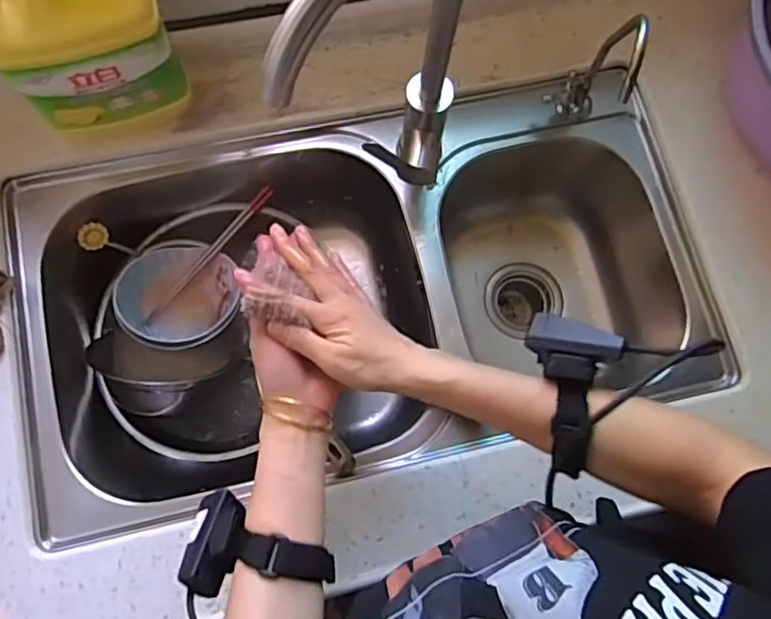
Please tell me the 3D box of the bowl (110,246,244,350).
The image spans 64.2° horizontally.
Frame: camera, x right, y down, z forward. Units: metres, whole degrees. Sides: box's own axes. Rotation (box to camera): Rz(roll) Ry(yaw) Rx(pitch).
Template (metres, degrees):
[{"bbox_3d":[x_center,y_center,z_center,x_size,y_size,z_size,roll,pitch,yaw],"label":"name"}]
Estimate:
[{"bbox_3d":[-0.253,-0.018,0.761,0.136,0.049,0.133,0,77,-2],"label":"bowl"}]

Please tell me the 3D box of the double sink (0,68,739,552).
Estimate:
[{"bbox_3d":[-0.023,-0.012,0.757,0.724,0.217,0.387,-13,78,-5],"label":"double sink"}]

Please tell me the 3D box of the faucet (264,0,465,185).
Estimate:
[{"bbox_3d":[0.003,-0.166,0.493,0.059,0.295,0.183,43,80,8],"label":"faucet"}]

